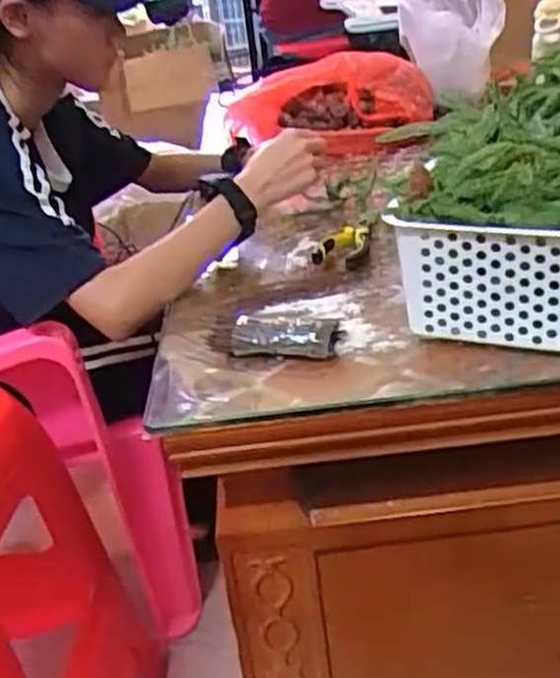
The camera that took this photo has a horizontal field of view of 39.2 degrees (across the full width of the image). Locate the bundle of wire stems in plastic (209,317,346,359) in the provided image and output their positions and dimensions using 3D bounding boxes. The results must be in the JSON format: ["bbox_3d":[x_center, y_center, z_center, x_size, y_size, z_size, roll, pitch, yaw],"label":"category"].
[{"bbox_3d":[-0.003,-0.003,0.708,0.116,0.031,0.033,2,28,18],"label":"bundle of wire stems in plastic"}]

